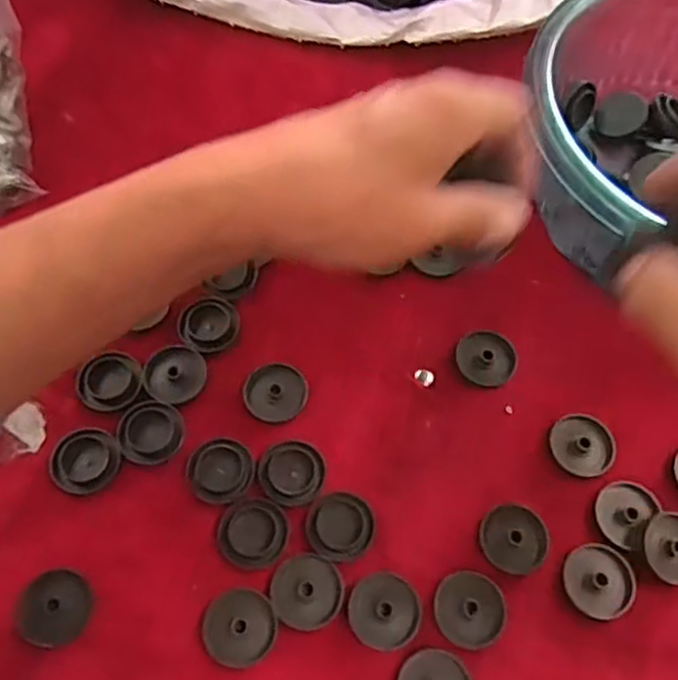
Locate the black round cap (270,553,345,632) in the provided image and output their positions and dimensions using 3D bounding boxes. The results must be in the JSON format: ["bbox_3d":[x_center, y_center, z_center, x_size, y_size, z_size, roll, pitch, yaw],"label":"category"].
[{"bbox_3d":[-0.015,0.117,0.322,0.032,0.004,0.032,1,63,-2],"label":"black round cap"}]

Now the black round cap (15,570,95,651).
[{"bbox_3d":[-0.129,0.122,0.315,0.030,0.006,0.033,1,63,-2],"label":"black round cap"}]

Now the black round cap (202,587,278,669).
[{"bbox_3d":[-0.045,0.130,0.315,0.032,0.005,0.032,1,63,-2],"label":"black round cap"}]

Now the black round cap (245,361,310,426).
[{"bbox_3d":[-0.033,0.027,0.368,0.032,0.005,0.033,1,63,-2],"label":"black round cap"}]

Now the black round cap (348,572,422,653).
[{"bbox_3d":[0.021,0.124,0.319,0.032,0.004,0.032,1,63,-2],"label":"black round cap"}]

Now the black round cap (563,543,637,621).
[{"bbox_3d":[0.125,0.115,0.330,0.033,0.004,0.033,1,63,-2],"label":"black round cap"}]

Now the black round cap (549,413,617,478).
[{"bbox_3d":[0.127,0.054,0.362,0.033,0.005,0.033,1,63,-2],"label":"black round cap"}]

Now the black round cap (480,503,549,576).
[{"bbox_3d":[0.086,0.096,0.338,0.032,0.004,0.032,1,63,-2],"label":"black round cap"}]

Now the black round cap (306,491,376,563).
[{"bbox_3d":[0.001,0.090,0.338,0.032,0.004,0.032,1,63,-2],"label":"black round cap"}]

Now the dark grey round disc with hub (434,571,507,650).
[{"bbox_3d":[0.061,0.125,0.322,0.032,0.004,0.032,1,63,-2],"label":"dark grey round disc with hub"}]

